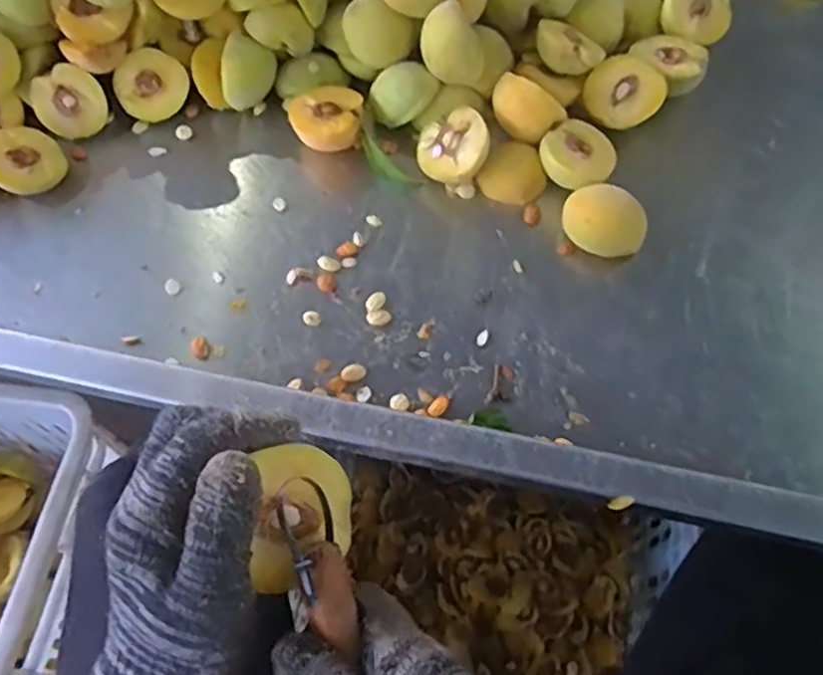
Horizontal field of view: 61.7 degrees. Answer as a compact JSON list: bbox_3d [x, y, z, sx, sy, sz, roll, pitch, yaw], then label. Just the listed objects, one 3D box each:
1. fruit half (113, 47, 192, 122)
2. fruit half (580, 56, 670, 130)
[{"bbox_3d":[-0.233,-0.227,0.620,0.058,0.021,0.060,38,93,-12],"label":"fruit half"},{"bbox_3d":[0.178,-0.205,0.585,0.060,0.029,0.058,39,98,6],"label":"fruit half"}]

